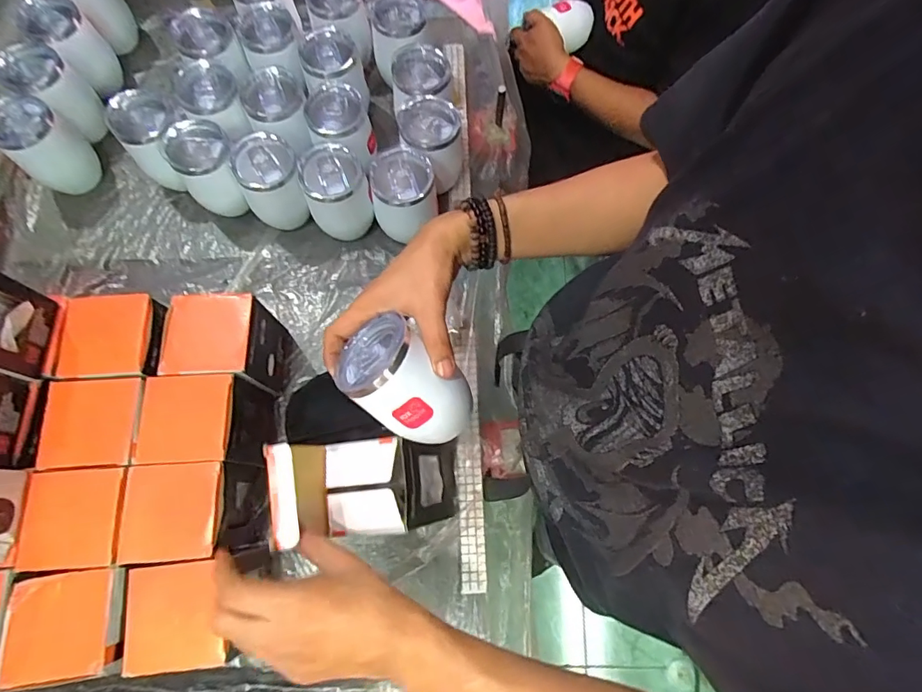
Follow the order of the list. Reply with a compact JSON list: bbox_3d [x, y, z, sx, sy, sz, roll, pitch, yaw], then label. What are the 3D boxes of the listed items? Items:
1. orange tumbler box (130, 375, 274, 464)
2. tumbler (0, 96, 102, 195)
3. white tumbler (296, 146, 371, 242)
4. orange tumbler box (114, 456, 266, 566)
[{"bbox_3d":[-0.281,0.091,0.554,0.104,0.118,0.091,-2,72,-1],"label":"orange tumbler box"},{"bbox_3d":[-0.564,-0.271,0.662,0.083,0.126,0.084,-27,74,-9],"label":"tumbler"},{"bbox_3d":[-0.161,-0.196,0.645,0.077,0.112,0.082,0,72,-1],"label":"white tumbler"},{"bbox_3d":[-0.281,0.175,0.523,0.095,0.121,0.093,-4,72,-2],"label":"orange tumbler box"}]

